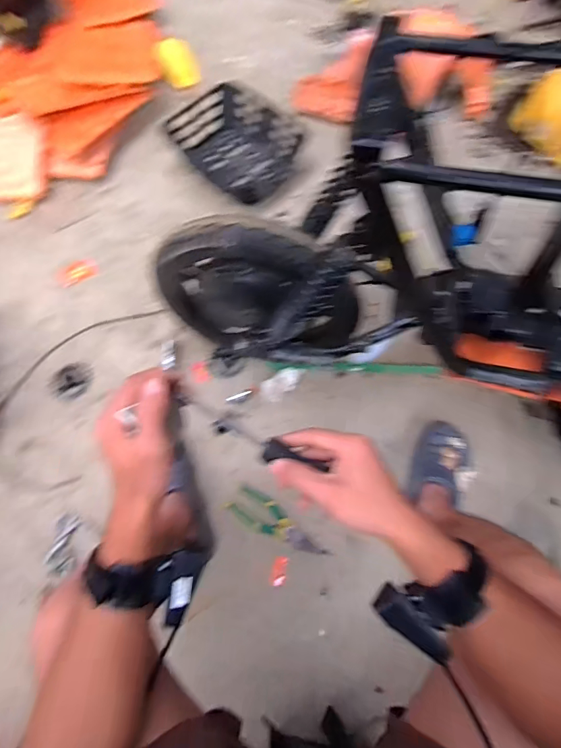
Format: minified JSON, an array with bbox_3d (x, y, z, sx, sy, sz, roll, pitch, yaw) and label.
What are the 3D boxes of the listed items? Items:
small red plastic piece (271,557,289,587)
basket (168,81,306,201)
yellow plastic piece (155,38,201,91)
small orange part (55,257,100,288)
[{"bbox_3d":[-0.002,0.380,0.813,0.028,0.008,0.052,8,69,3],"label":"small red plastic piece"},{"bbox_3d":[-0.120,-0.619,1.156,0.315,0.106,0.267,42,74,14],"label":"basket"},{"bbox_3d":[-0.319,-0.979,1.330,0.114,0.023,0.186,-18,70,-7],"label":"yellow plastic piece"},{"bbox_3d":[-0.516,-0.263,1.080,0.103,0.007,0.061,-28,72,-11],"label":"small orange part"}]

